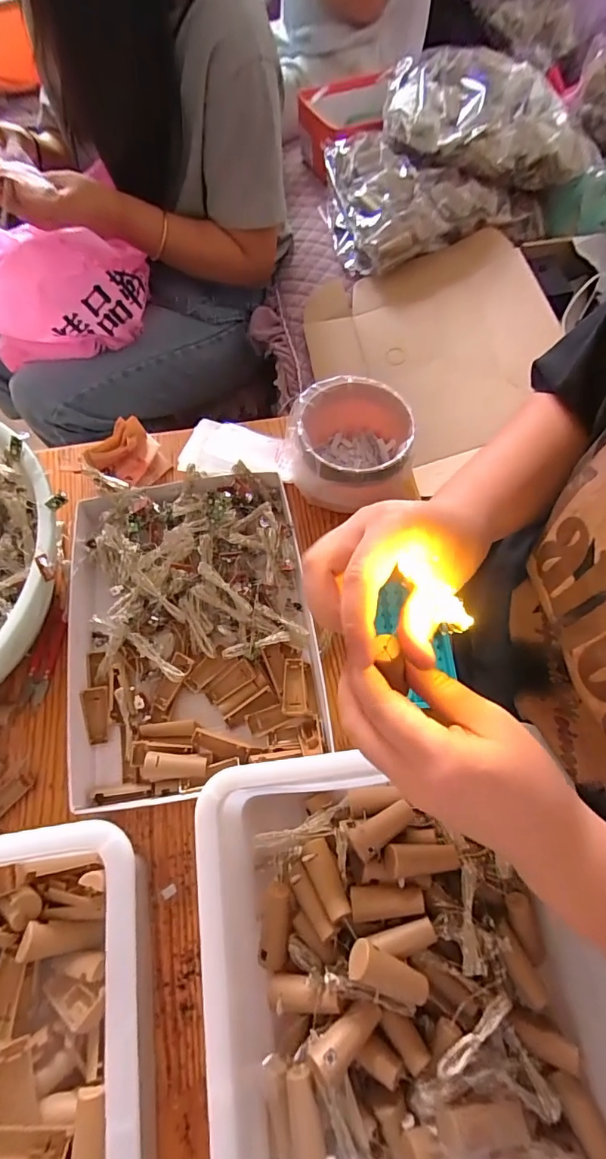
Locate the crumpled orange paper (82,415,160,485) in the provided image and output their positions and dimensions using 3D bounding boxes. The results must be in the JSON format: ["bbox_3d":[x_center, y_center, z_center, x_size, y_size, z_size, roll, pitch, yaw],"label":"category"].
[{"bbox_3d":[-0.194,-0.141,0.521,0.053,0.039,0.074,31,69,14],"label":"crumpled orange paper"}]

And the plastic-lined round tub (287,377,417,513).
[{"bbox_3d":[0.048,-0.136,0.484,0.122,0.076,0.118,0,65,1],"label":"plastic-lined round tub"}]

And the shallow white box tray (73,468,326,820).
[{"bbox_3d":[-0.108,0.038,0.436,0.222,0.051,0.297,-10,65,-4],"label":"shallow white box tray"}]

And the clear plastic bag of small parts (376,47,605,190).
[{"bbox_3d":[0.288,-0.739,0.733,0.310,0.079,0.238,3,65,2],"label":"clear plastic bag of small parts"}]

